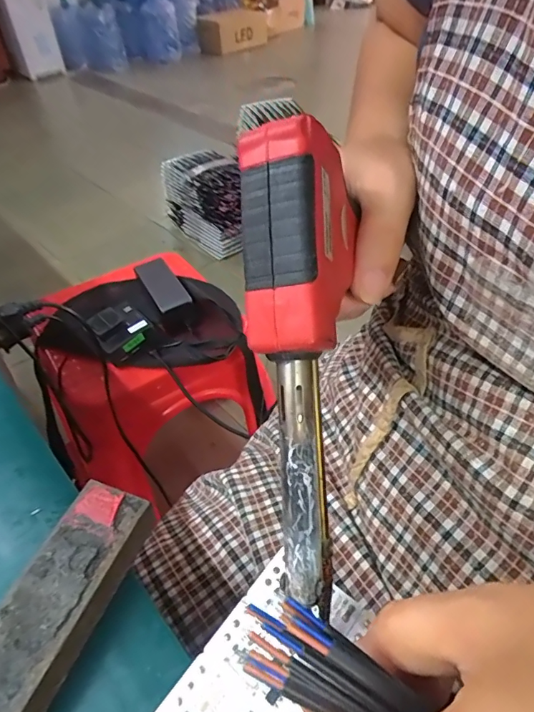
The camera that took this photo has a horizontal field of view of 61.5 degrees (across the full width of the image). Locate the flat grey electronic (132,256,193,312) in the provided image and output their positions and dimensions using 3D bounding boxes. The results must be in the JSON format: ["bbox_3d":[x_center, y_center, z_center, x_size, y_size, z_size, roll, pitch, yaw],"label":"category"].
[{"bbox_3d":[-0.159,-0.110,0.666,0.048,0.017,0.120,-24,41,-19],"label":"flat grey electronic"}]

